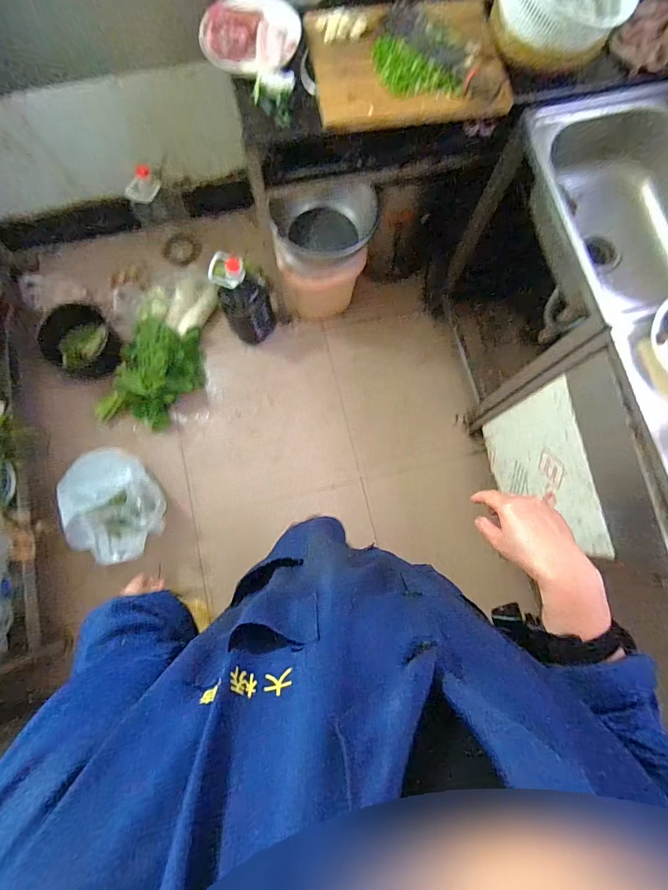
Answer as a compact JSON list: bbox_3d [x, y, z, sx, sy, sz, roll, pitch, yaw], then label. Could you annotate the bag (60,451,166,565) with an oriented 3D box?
[{"bbox_3d":[-0.696,0.177,1.283,0.266,0.167,0.383,-20,80,-5],"label":"bag"}]

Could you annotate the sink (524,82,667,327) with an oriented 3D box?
[{"bbox_3d":[0.633,-0.487,0.887,0.409,0.199,0.491,-9,79,-3],"label":"sink"}]

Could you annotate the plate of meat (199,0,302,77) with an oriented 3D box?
[{"bbox_3d":[-0.162,-0.818,0.794,0.181,0.045,0.159,8,78,0],"label":"plate of meat"}]

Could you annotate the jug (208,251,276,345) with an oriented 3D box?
[{"bbox_3d":[-0.307,-0.503,1.363,0.149,0.316,0.173,-34,81,-8],"label":"jug"}]

